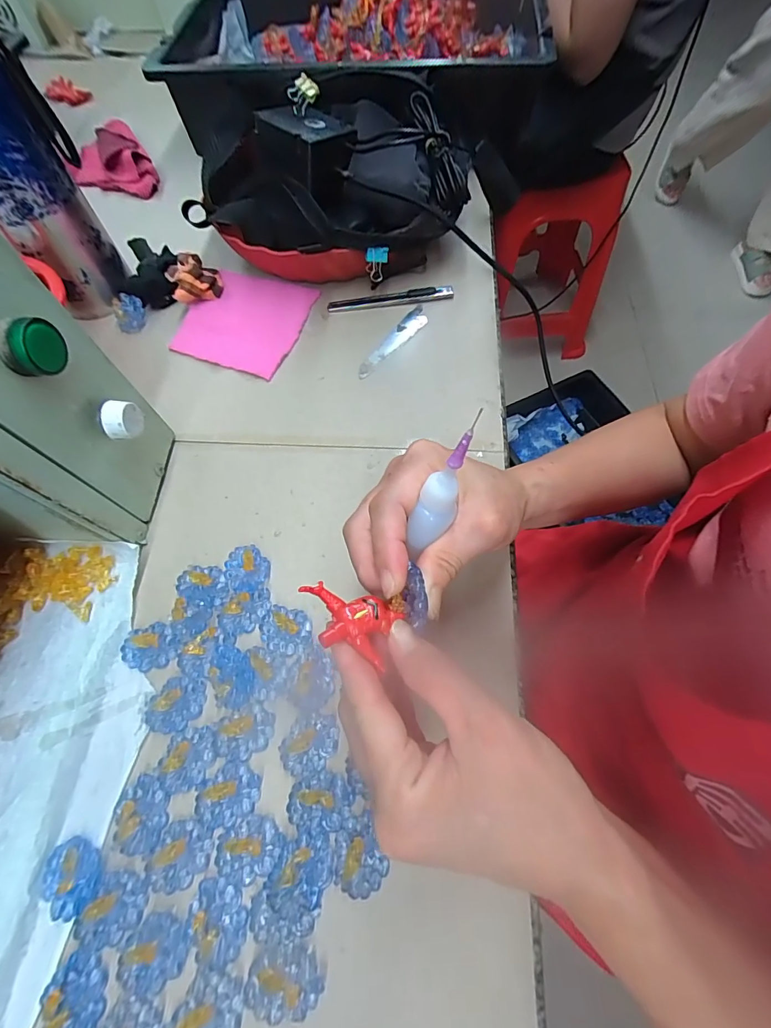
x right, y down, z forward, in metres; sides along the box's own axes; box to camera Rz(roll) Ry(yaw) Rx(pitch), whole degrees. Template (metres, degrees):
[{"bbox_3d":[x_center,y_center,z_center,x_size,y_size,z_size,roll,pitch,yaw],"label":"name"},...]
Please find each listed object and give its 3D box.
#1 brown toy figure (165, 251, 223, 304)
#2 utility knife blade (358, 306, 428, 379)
[{"bbox_3d":[-0.194,-0.240,0.427,0.048,0.029,0.055,-22,67,-8],"label":"brown toy figure"},{"bbox_3d":[0.009,-0.165,0.405,0.021,0.005,0.103,32,70,15],"label":"utility knife blade"}]

